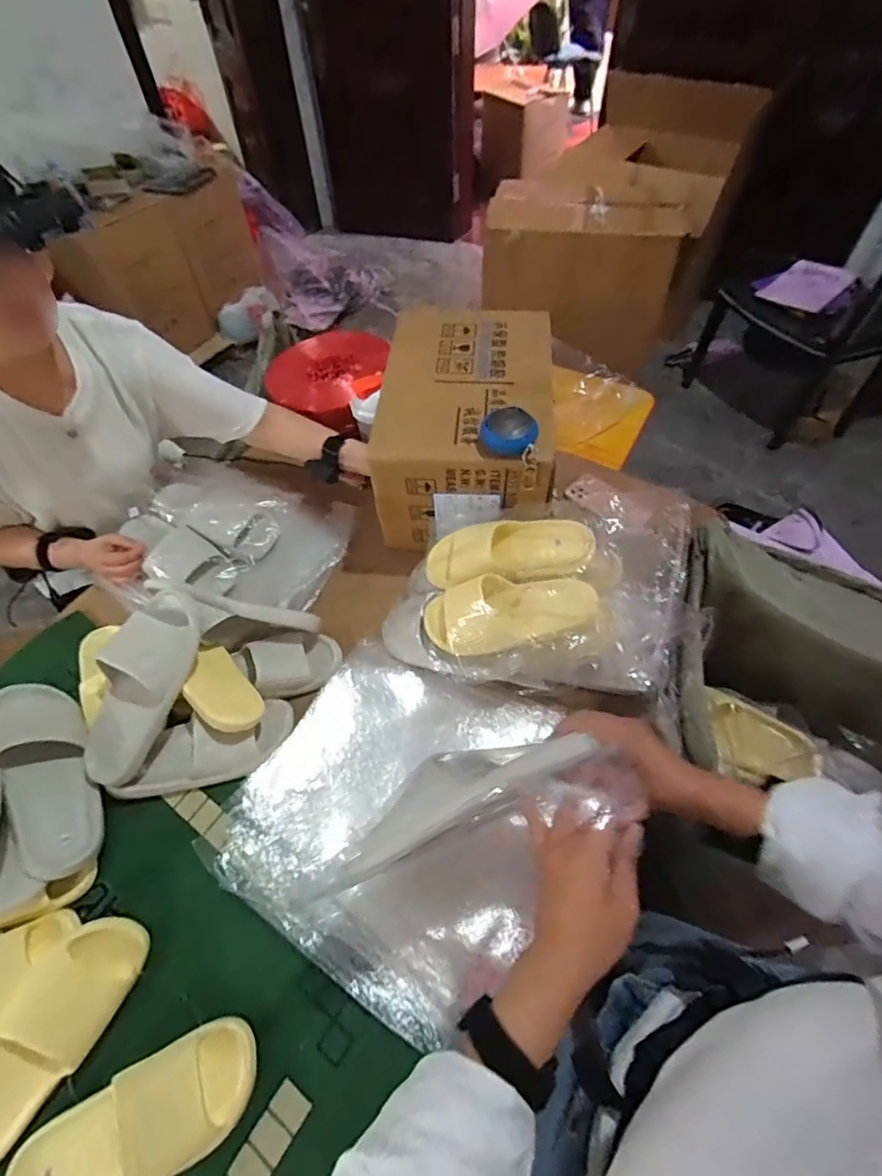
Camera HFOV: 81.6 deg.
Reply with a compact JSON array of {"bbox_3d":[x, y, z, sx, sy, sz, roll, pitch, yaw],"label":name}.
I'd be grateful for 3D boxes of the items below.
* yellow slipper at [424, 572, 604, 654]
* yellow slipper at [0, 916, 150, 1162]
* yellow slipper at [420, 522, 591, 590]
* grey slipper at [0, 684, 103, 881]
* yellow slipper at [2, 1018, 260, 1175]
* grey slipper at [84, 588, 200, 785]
[{"bbox_3d":[0.090,0.035,0.705,0.244,0.065,0.104,-9,55,11],"label":"yellow slipper"},{"bbox_3d":[-0.437,0.501,0.561,0.095,0.059,0.248,23,60,16],"label":"yellow slipper"},{"bbox_3d":[0.094,-0.047,0.746,0.249,0.064,0.093,-5,55,15],"label":"yellow slipper"},{"bbox_3d":[-0.539,0.246,0.712,0.099,0.108,0.290,-32,61,-18],"label":"grey slipper"},{"bbox_3d":[-0.324,0.555,0.520,0.254,0.060,0.099,-22,58,-12],"label":"yellow slipper"},{"bbox_3d":[-0.420,0.136,0.709,0.107,0.073,0.268,16,84,12],"label":"grey slipper"}]

